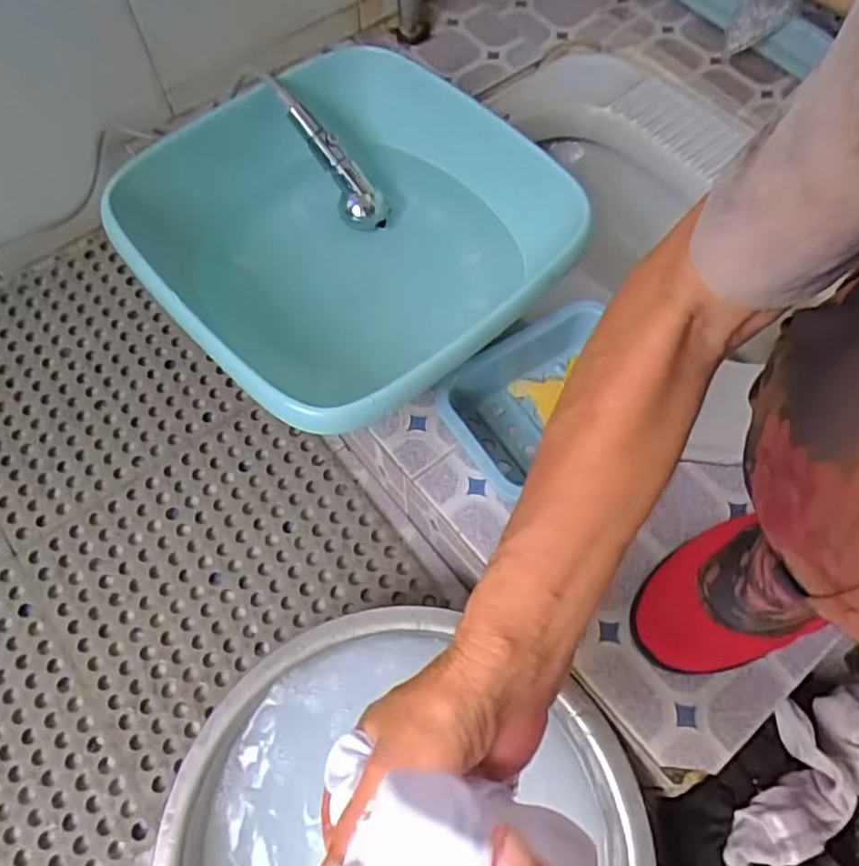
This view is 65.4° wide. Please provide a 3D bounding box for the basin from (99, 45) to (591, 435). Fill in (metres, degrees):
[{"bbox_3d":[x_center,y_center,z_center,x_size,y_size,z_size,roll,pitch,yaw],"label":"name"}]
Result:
[{"bbox_3d":[-0.065,-0.143,0.589,0.300,0.164,0.299,-42,71,-17],"label":"basin"}]

